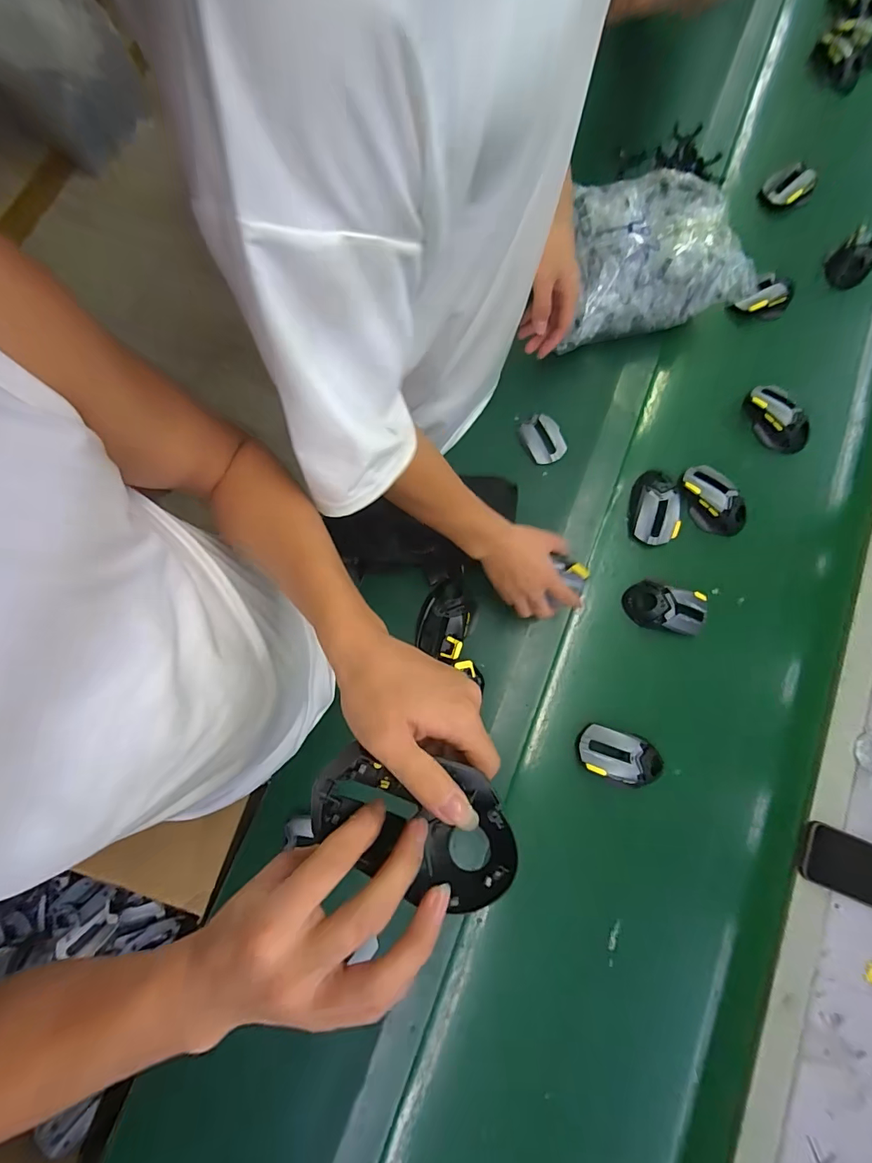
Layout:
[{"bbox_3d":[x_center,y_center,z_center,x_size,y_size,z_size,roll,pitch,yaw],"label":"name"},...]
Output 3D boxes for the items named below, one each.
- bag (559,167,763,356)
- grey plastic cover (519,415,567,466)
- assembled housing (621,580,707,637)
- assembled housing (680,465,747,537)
[{"bbox_3d":[0.317,-0.497,0.686,0.307,0.131,0.202,-17,80,-6],"label":"bag"},{"bbox_3d":[0.165,-0.220,0.693,0.058,0.014,0.077,-25,81,-5],"label":"grey plastic cover"},{"bbox_3d":[0.333,0.039,0.645,0.113,0.041,0.066,16,79,1],"label":"assembled housing"},{"bbox_3d":[0.420,-0.121,0.679,0.062,0.040,0.119,-33,82,-8],"label":"assembled housing"}]

